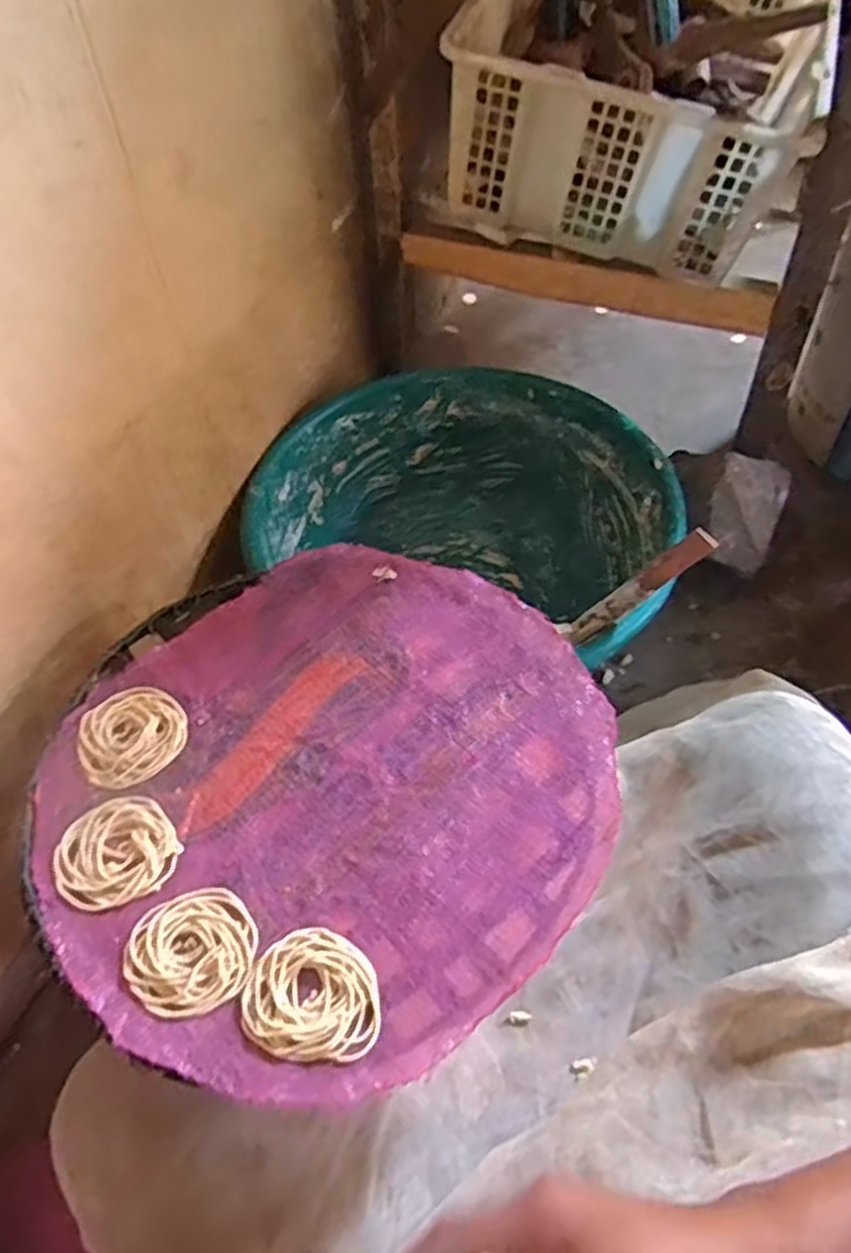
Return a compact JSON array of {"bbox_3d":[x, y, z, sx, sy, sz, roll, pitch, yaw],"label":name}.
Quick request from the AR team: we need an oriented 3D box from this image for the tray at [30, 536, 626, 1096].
[{"bbox_3d":[-0.066,0.090,0.509,0.352,0.018,0.347,-1,53,1],"label":"tray"}]

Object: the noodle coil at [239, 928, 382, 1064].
[{"bbox_3d":[-0.062,0.198,0.422,0.073,0.007,0.065,-1,53,1],"label":"noodle coil"}]

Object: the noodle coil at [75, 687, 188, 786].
[{"bbox_3d":[-0.202,0.075,0.538,0.070,0.011,0.068,-1,53,1],"label":"noodle coil"}]

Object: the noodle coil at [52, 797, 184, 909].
[{"bbox_3d":[-0.194,0.139,0.485,0.070,0.008,0.070,-1,53,1],"label":"noodle coil"}]

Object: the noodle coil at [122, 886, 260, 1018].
[{"bbox_3d":[-0.133,0.183,0.442,0.070,0.006,0.067,-1,53,1],"label":"noodle coil"}]

